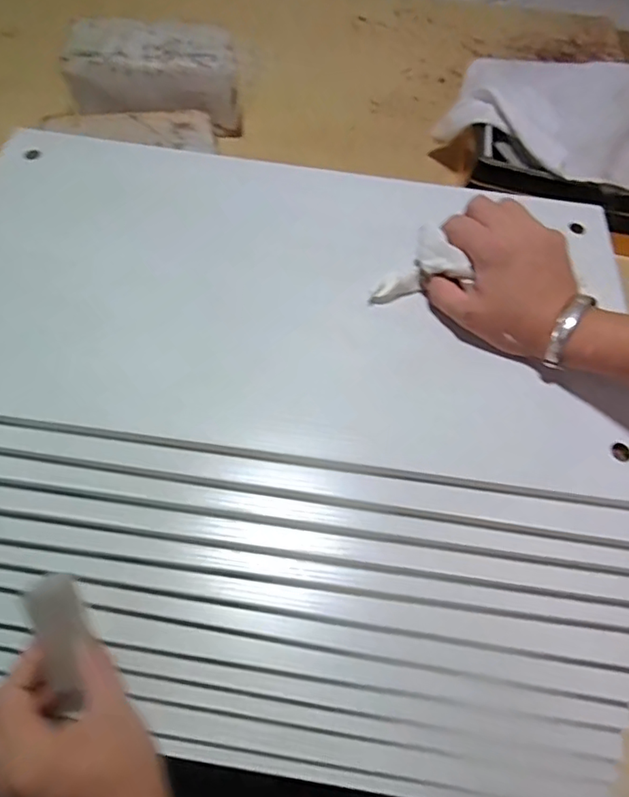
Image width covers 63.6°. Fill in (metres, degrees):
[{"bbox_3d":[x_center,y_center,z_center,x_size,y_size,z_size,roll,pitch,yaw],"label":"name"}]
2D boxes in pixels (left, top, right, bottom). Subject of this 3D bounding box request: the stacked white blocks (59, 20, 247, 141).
[{"bbox_3d":[-0.210,-0.414,0.666,0.219,0.104,0.101,-2,61,-5],"label":"stacked white blocks"}]

